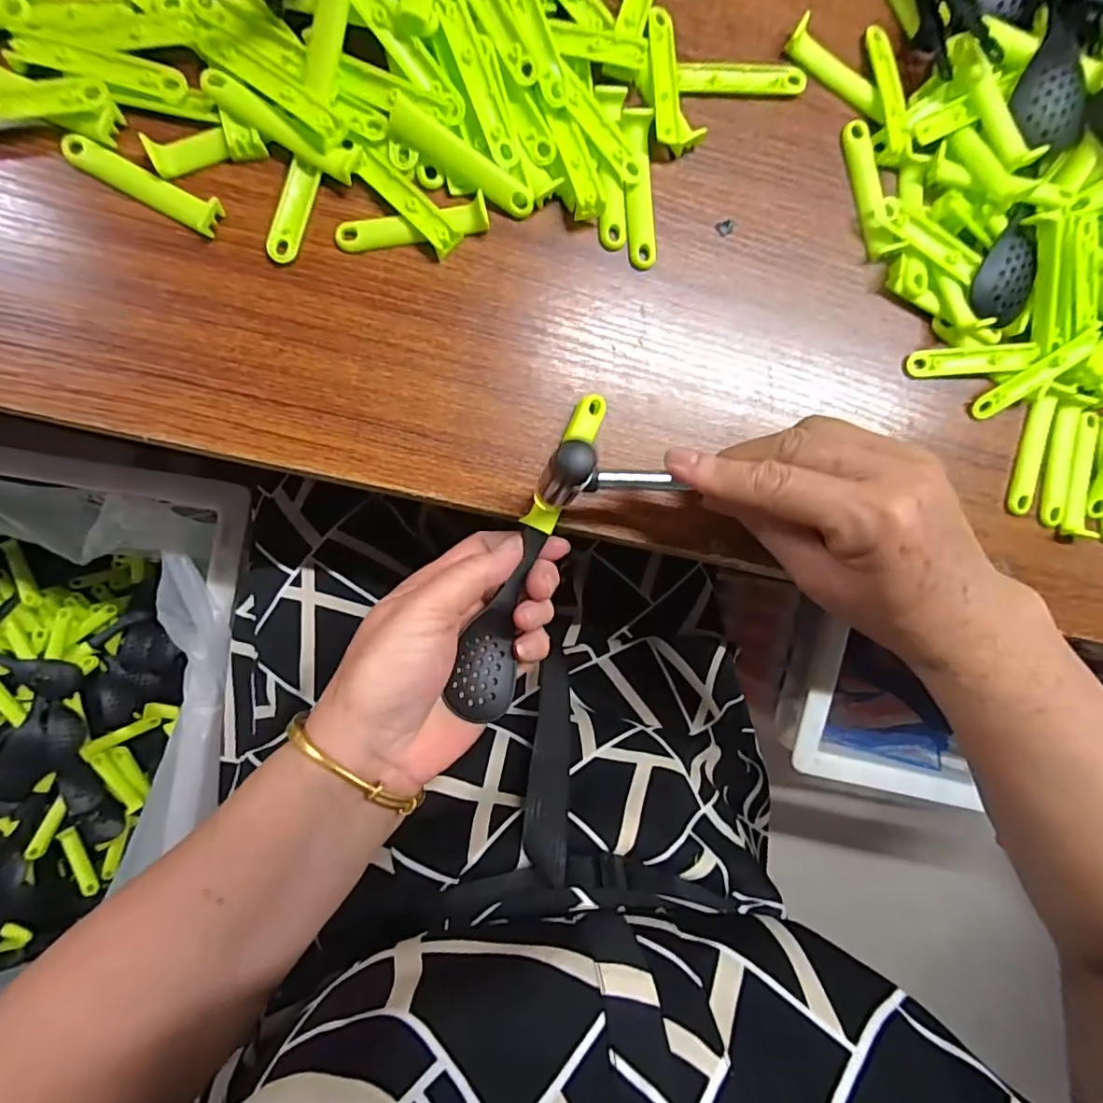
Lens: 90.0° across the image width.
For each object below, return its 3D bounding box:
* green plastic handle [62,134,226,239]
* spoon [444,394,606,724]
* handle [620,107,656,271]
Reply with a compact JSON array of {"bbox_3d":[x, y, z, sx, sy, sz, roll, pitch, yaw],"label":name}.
[{"bbox_3d":[-0.196,-0.176,0.263,0.073,0.008,0.016,25,89,-7],"label":"green plastic handle"},{"bbox_3d":[-0.010,0.001,0.285,0.032,0.020,0.172,21,89,-7],"label":"spoon"},{"bbox_3d":[0.047,-0.194,0.296,0.017,0.008,0.081,-3,92,-7],"label":"handle"}]

